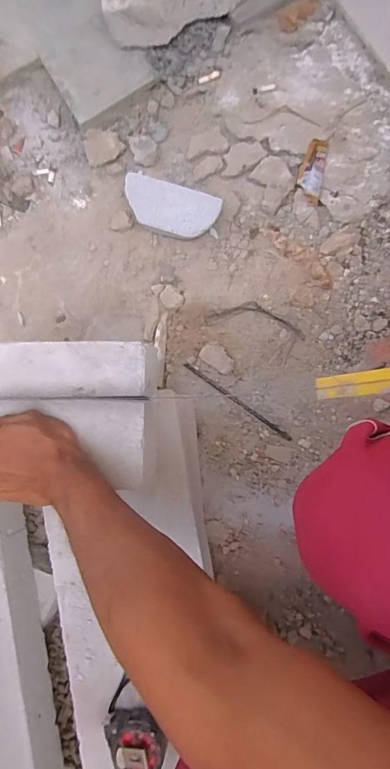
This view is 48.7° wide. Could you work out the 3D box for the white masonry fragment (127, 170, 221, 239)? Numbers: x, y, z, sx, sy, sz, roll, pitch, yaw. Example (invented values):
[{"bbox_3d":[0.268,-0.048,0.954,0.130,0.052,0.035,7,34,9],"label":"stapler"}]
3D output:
[{"bbox_3d":[-0.040,-0.282,0.695,0.152,0.034,0.072,17,79,3],"label":"white masonry fragment"}]

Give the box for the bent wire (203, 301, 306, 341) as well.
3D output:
[{"bbox_3d":[0.096,-0.107,0.682,0.159,0.006,0.042,13,101,11],"label":"bent wire"}]

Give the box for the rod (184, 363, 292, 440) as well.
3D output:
[{"bbox_3d":[0.066,0.026,0.680,0.199,0.012,0.009,36,81,7],"label":"rod"}]

